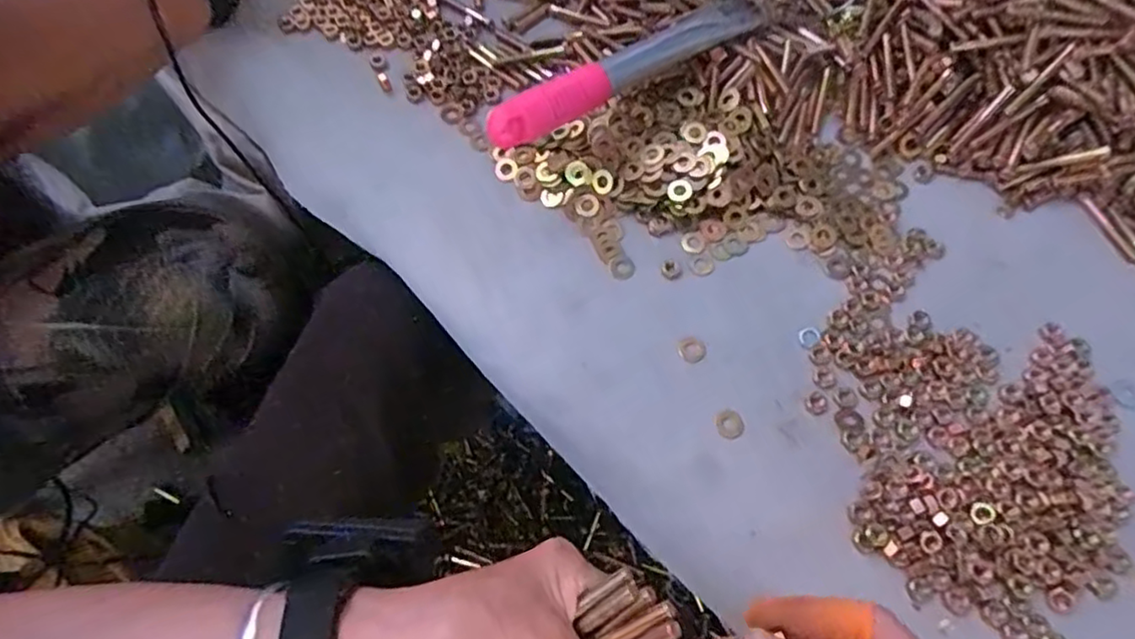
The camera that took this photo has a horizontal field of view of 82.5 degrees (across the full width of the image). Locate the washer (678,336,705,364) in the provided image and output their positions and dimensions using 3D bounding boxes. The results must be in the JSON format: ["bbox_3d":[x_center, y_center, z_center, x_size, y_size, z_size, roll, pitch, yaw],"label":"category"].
[{"bbox_3d":[0.080,0.020,0.420,0.017,0.004,0.018,-1,78,6],"label":"washer"}]

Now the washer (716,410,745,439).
[{"bbox_3d":[0.100,0.064,0.396,0.017,0.004,0.018,0,66,1],"label":"washer"}]

